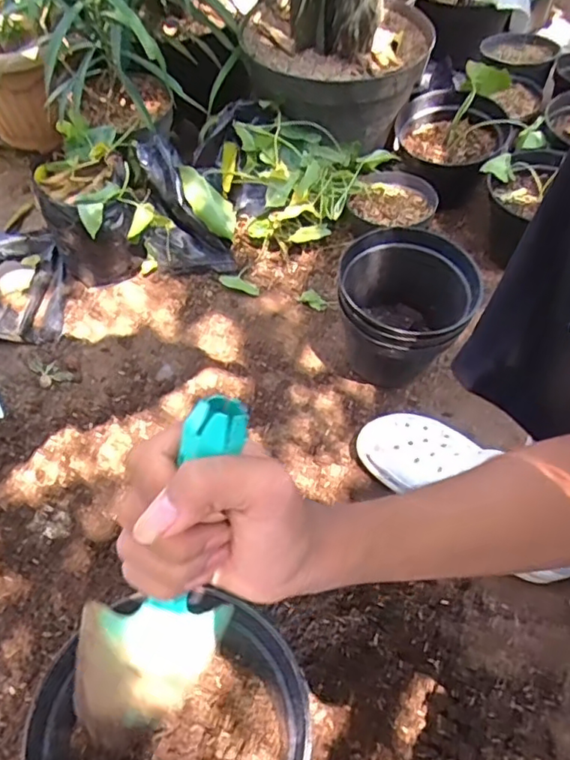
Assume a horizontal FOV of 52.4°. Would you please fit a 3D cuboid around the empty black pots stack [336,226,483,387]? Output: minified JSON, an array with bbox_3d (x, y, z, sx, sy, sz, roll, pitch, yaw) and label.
[{"bbox_3d":[0.158,-0.080,0.787,0.165,0.167,0.165,10,55,9],"label":"empty black pots stack"}]

